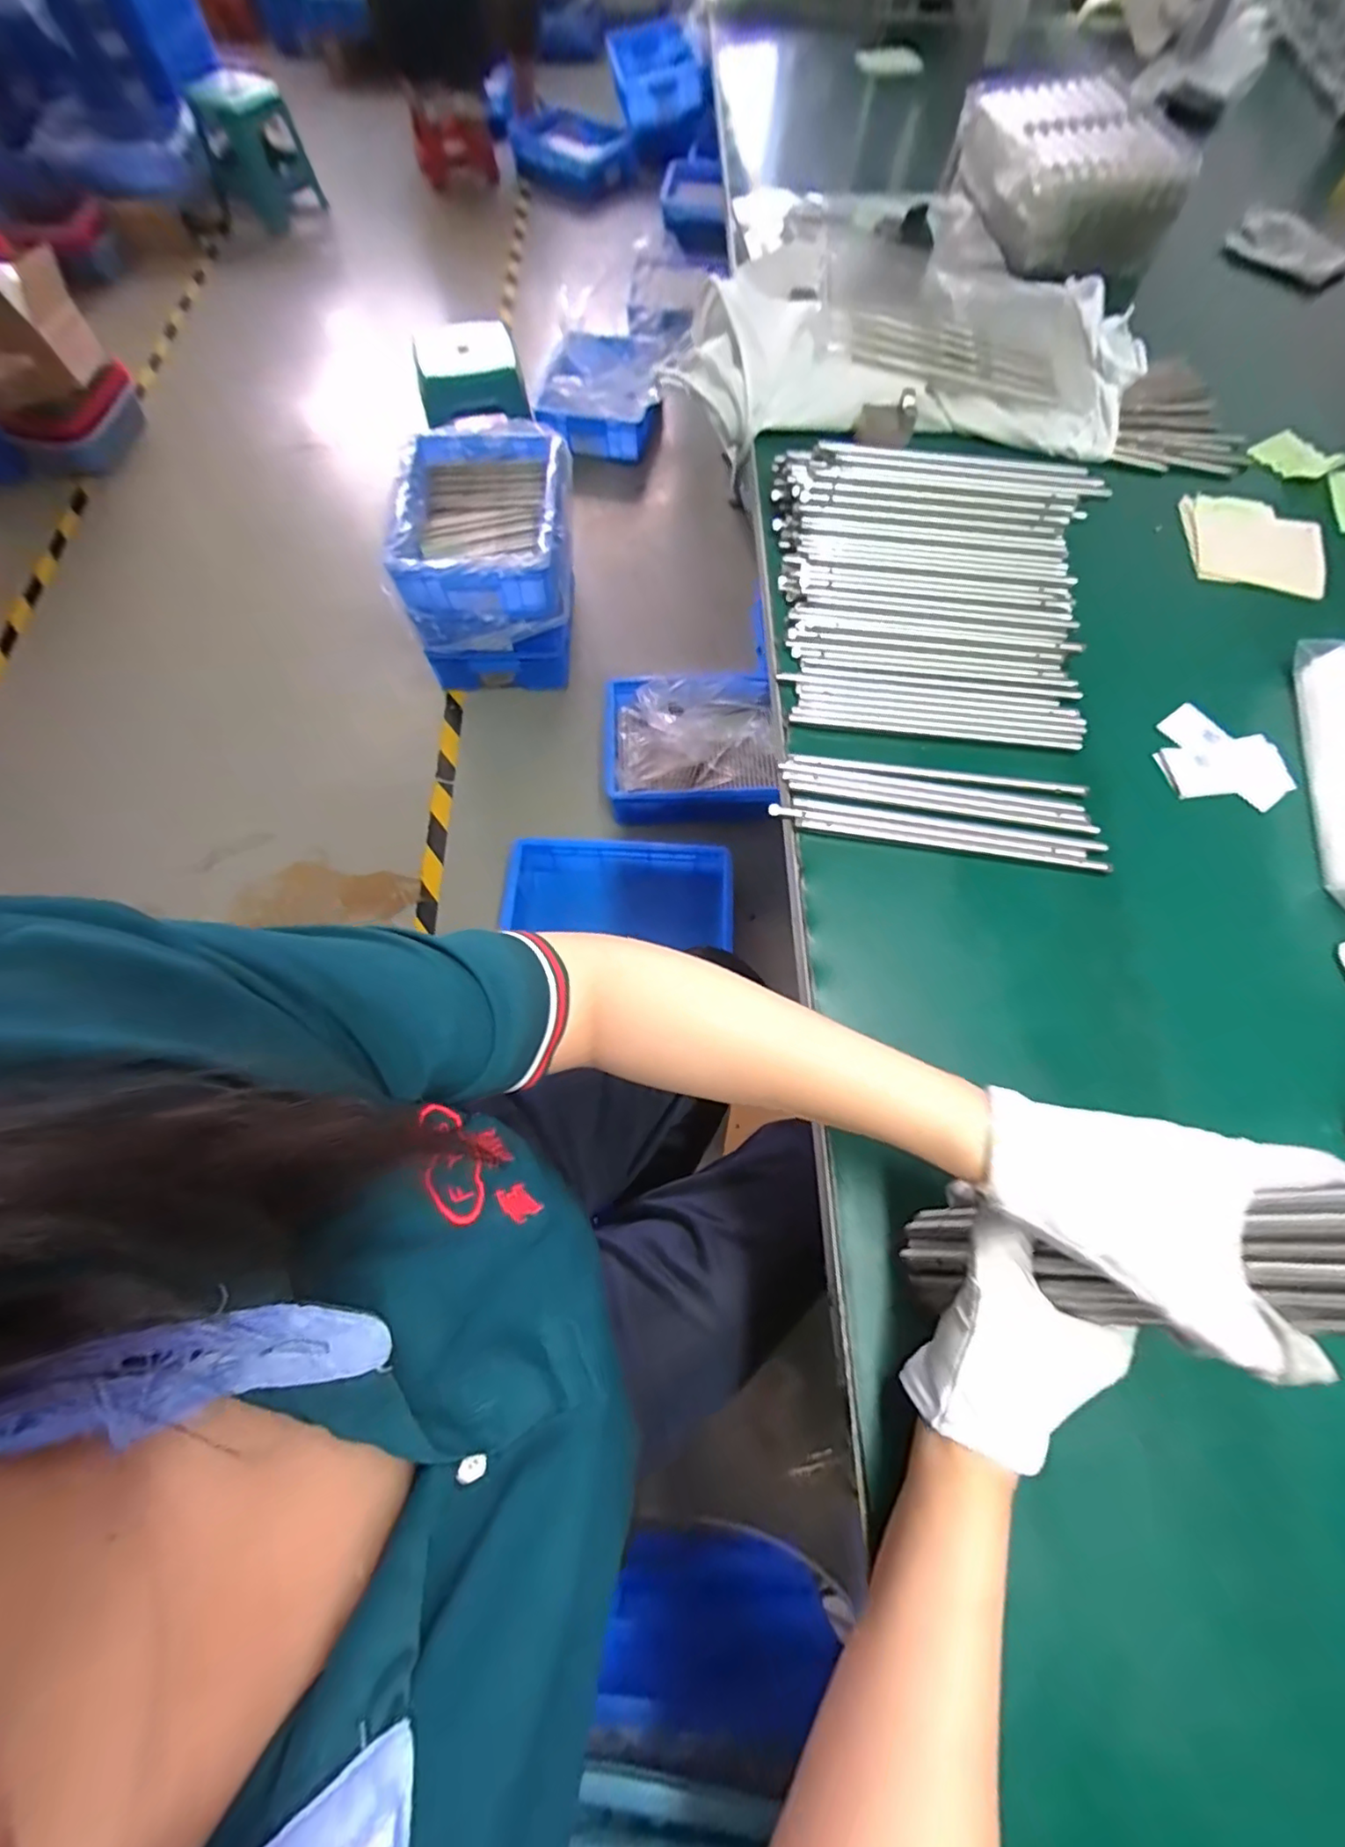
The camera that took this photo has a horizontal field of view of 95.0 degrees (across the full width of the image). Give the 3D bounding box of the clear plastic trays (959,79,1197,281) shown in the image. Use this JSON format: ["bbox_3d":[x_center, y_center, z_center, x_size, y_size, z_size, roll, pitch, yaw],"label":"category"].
[{"bbox_3d":[0.445,-0.852,0.704,0.181,0.090,0.223,-4,68,-3],"label":"clear plastic trays"}]

